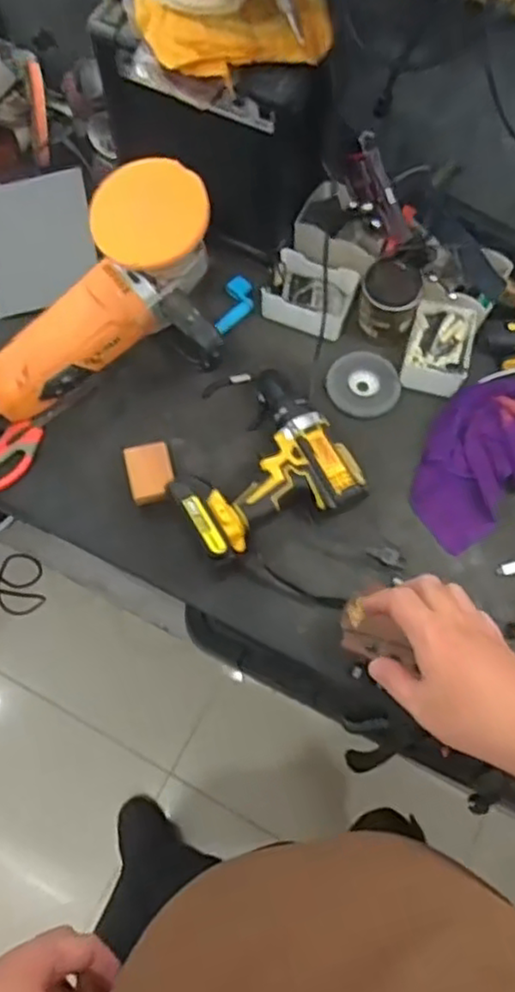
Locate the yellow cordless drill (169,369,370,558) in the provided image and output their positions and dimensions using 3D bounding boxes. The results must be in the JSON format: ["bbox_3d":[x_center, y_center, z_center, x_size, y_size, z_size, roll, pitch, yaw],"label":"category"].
[{"bbox_3d":[-0.011,-0.056,0.782,0.197,0.065,0.220,-24,72,-10],"label":"yellow cordless drill"}]

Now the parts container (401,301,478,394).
[{"bbox_3d":[0.228,-0.185,0.844,0.079,0.038,0.111,14,69,4],"label":"parts container"}]

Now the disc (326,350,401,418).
[{"bbox_3d":[0.134,-0.142,0.853,0.089,0.011,0.086,1,69,-1],"label":"disc"}]

